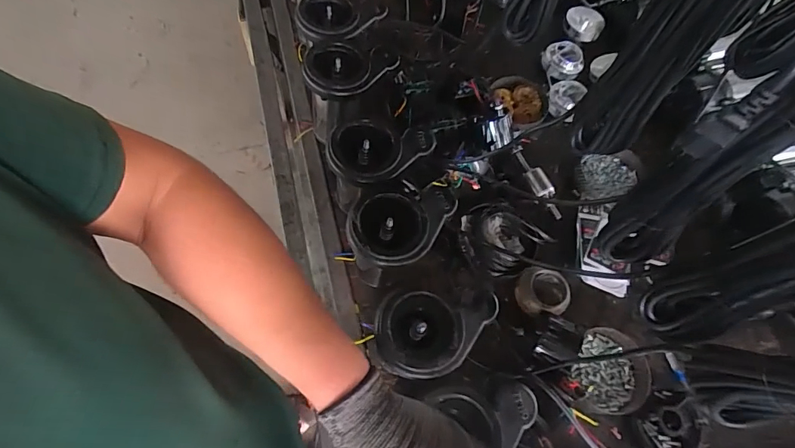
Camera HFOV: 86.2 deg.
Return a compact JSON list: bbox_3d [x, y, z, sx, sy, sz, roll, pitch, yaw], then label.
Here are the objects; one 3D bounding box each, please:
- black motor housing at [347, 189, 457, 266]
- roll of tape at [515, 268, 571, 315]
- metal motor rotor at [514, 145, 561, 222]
[{"bbox_3d":[0.002,0.002,0.646,0.127,0.069,0.158,29,67,11],"label":"black motor housing"},{"bbox_3d":[0.257,0.117,0.749,0.085,0.052,0.087,1,65,-2],"label":"roll of tape"},{"bbox_3d":[0.282,-0.084,0.849,0.036,0.025,0.164,-19,67,-11],"label":"metal motor rotor"}]

